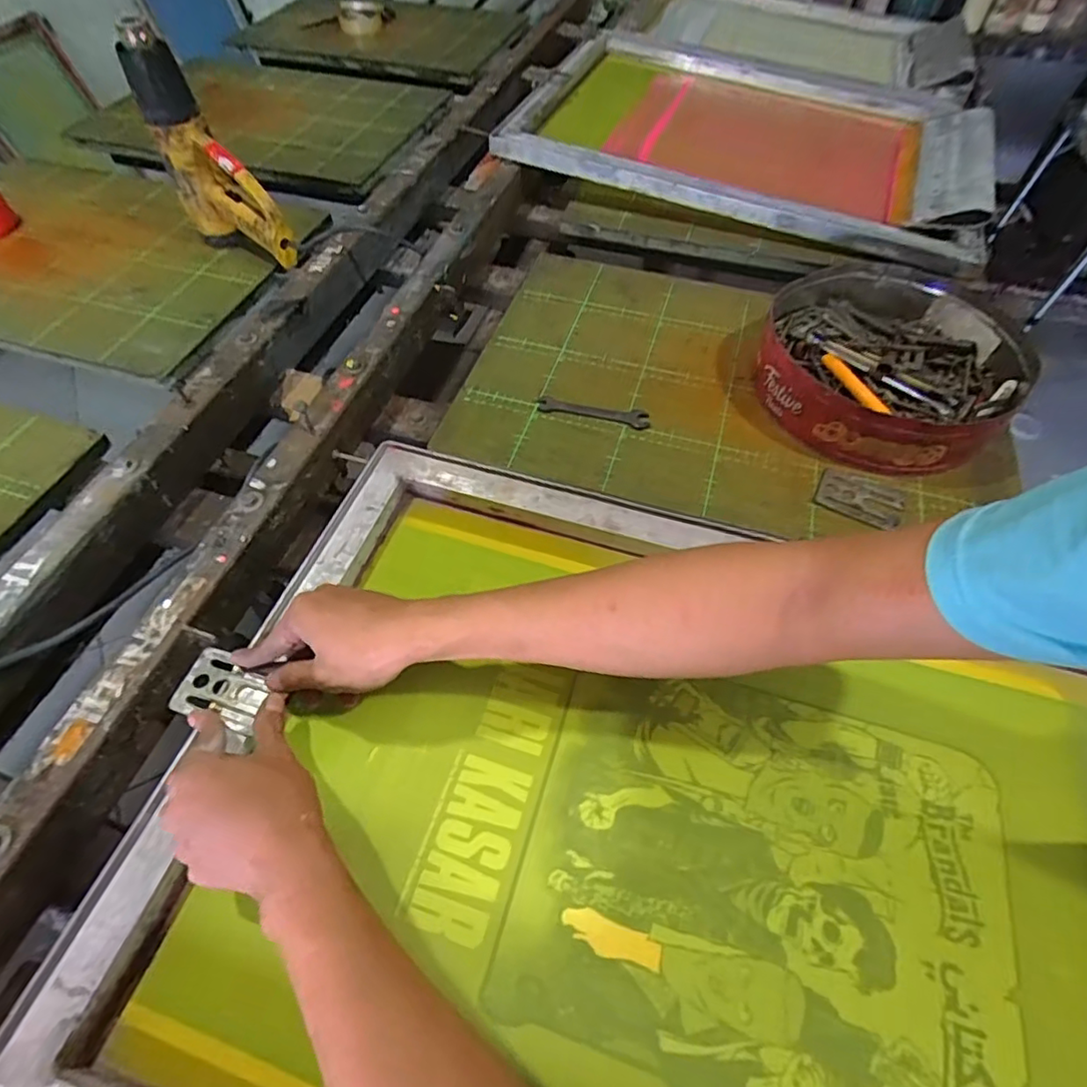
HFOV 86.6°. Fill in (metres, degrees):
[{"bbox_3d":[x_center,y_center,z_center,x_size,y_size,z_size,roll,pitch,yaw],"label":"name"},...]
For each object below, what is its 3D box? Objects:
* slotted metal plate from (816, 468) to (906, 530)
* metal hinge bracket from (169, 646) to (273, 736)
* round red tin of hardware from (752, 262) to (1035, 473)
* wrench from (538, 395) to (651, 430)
[{"bbox_3d":[0.318,-0.047,0.580,0.079,0.004,0.057,23,59,15],"label":"slotted metal plate"},{"bbox_3d":[-0.241,0.110,0.438,0.063,0.008,0.050,16,57,8],"label":"metal hinge bracket"},{"bbox_3d":[0.383,-0.198,0.650,0.260,0.071,0.272,0,56,0],"label":"round red tin of hardware"},{"bbox_3d":[0.057,-0.149,0.647,0.124,0.009,0.026,11,57,7],"label":"wrench"}]

